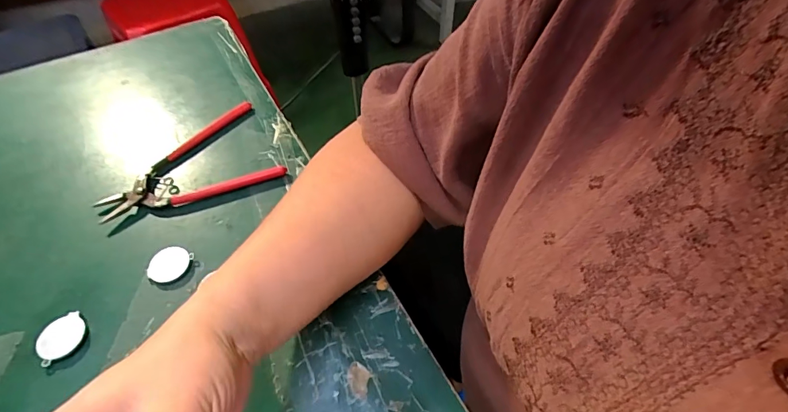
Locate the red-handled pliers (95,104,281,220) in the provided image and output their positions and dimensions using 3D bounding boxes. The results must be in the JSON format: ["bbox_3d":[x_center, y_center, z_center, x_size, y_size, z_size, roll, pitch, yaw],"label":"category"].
[{"bbox_3d":[-0.187,-0.035,0.382,0.152,0.010,0.105,-28,55,-18],"label":"red-handled pliers"}]

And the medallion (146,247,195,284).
[{"bbox_3d":[-0.170,0.044,0.318,0.029,0.006,0.028,-1,51,1],"label":"medallion"}]

